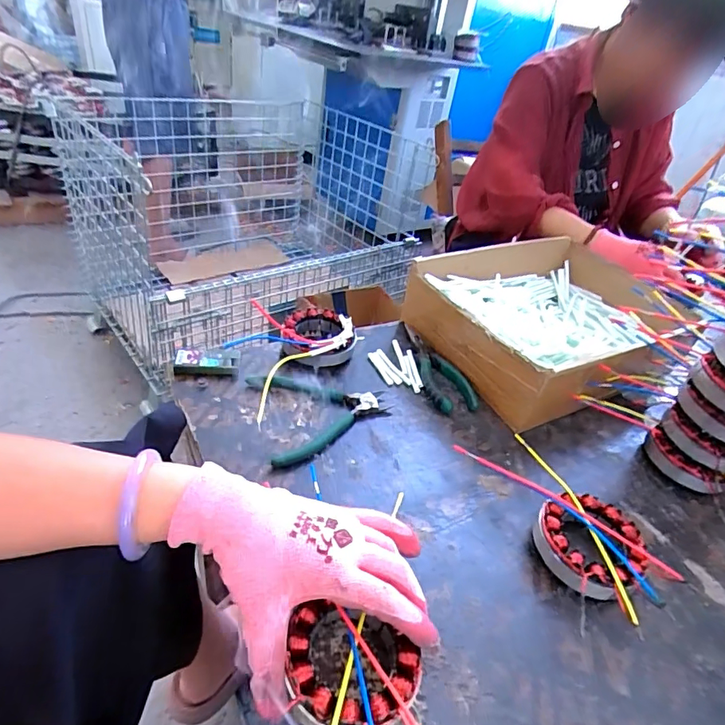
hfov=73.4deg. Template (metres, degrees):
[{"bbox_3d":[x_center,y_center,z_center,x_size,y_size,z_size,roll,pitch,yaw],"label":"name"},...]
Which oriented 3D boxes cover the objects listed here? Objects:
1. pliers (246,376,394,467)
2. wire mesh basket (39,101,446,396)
[{"bbox_3d":[-0.040,0.045,0.499,0.130,0.009,0.116,-9,40,-23],"label":"pliers"},{"bbox_3d":[-0.344,-0.432,1.502,0.893,0.536,0.801,-21,46,-35],"label":"wire mesh basket"}]

